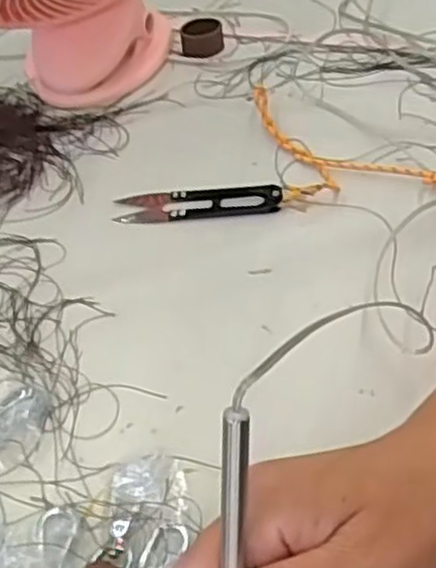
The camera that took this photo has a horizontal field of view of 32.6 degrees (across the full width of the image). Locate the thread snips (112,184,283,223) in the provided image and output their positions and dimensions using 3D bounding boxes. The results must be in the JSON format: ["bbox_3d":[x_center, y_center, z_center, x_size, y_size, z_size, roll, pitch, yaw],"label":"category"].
[{"bbox_3d":[-0.012,-0.050,0.463,0.101,0.011,0.022,-2,53,4],"label":"thread snips"}]

